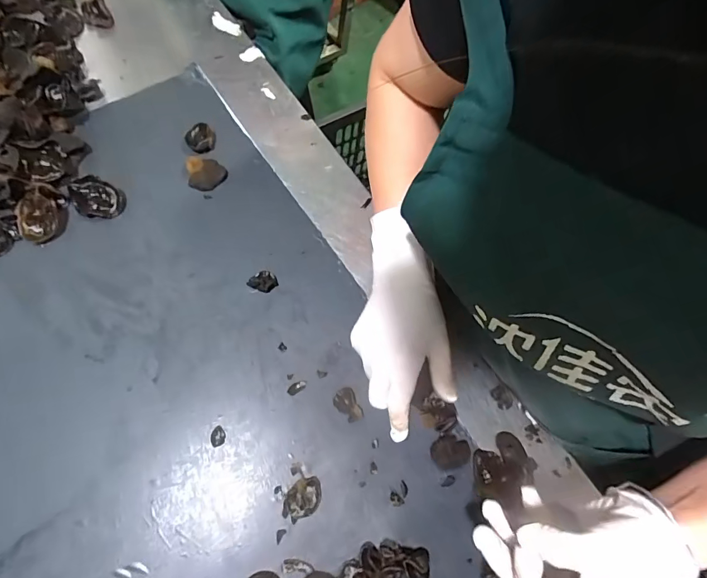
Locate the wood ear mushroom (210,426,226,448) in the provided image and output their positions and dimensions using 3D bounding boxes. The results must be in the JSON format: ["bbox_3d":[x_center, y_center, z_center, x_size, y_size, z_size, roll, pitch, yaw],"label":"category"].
[{"bbox_3d":[-0.122,0.132,0.370,0.013,0.004,0.017,-12,71,-7],"label":"wood ear mushroom"}]

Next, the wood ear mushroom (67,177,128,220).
[{"bbox_3d":[-0.262,-0.093,0.421,0.048,0.016,0.040,20,71,5],"label":"wood ear mushroom"}]

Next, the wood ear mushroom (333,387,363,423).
[{"bbox_3d":[-0.006,0.108,0.384,0.021,0.010,0.031,-24,73,-10],"label":"wood ear mushroom"}]

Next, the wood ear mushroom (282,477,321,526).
[{"bbox_3d":[-0.044,0.183,0.359,0.027,0.008,0.039,38,73,11],"label":"wood ear mushroom"}]

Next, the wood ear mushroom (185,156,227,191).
[{"bbox_3d":[-0.158,-0.125,0.445,0.039,0.016,0.035,-5,71,-4],"label":"wood ear mushroom"}]

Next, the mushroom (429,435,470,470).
[{"bbox_3d":[0.087,0.148,0.376,0.033,0.021,0.027,-12,71,-7],"label":"mushroom"}]

